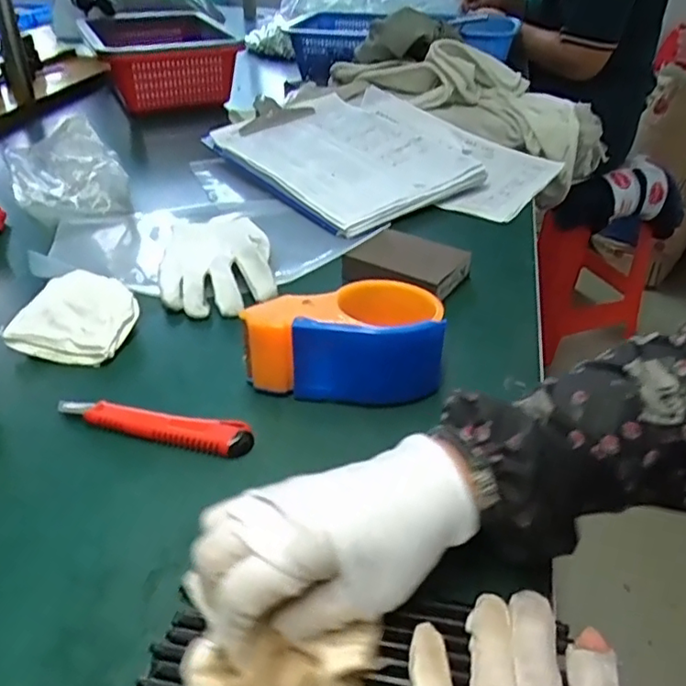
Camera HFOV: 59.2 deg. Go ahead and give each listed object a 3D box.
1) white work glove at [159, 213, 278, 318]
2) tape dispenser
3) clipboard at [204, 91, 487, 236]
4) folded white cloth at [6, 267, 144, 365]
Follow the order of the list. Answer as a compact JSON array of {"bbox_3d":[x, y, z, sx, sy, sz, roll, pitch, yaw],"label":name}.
[{"bbox_3d":[-0.120,-0.090,0.575,0.096,0.027,0.202,-6,37,-9],"label":"white work glove"},{"bbox_3d":[0.002,-0.006,0.427,0.135,0.061,0.080,1,37,1],"label":"tape dispenser"},{"bbox_3d":[-0.007,-0.242,0.759,0.223,0.030,0.329,-23,43,-28],"label":"clipboard"},{"bbox_3d":[-0.208,-0.022,0.476,0.082,0.029,0.075,7,37,9],"label":"folded white cloth"}]

